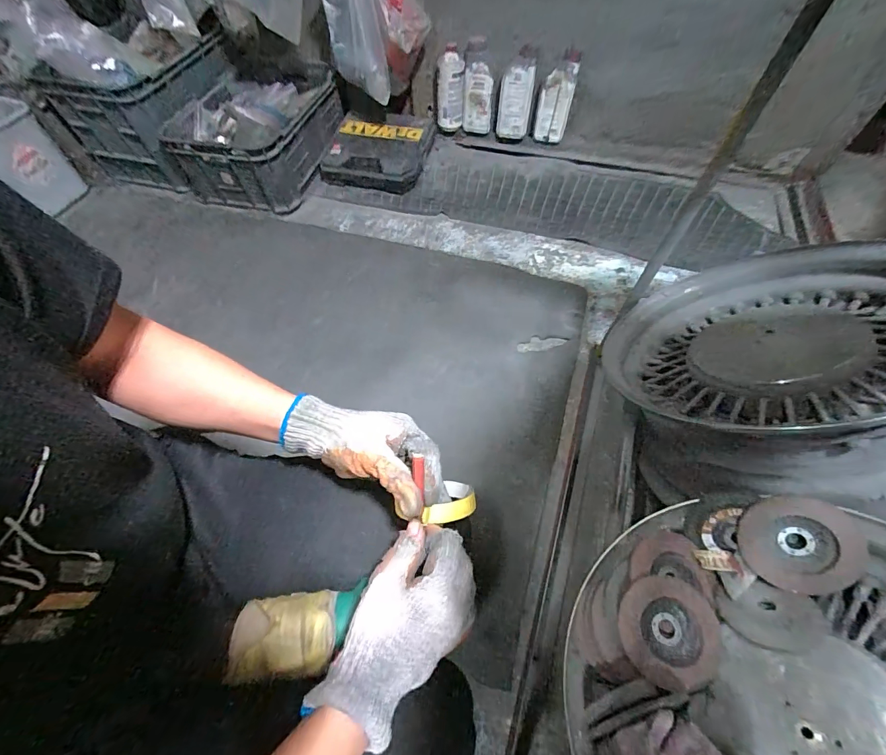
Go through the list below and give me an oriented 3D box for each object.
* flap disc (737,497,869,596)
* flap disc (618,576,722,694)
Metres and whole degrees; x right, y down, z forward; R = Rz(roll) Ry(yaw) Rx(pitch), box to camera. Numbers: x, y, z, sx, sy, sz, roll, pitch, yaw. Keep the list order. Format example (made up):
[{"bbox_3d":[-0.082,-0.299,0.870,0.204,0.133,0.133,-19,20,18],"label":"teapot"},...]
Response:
[{"bbox_3d":[0.358,0.168,0.389,0.093,0.008,0.090,0,89,33],"label":"flap disc"},{"bbox_3d":[0.229,0.256,0.390,0.095,0.020,0.094,0,60,1],"label":"flap disc"}]

